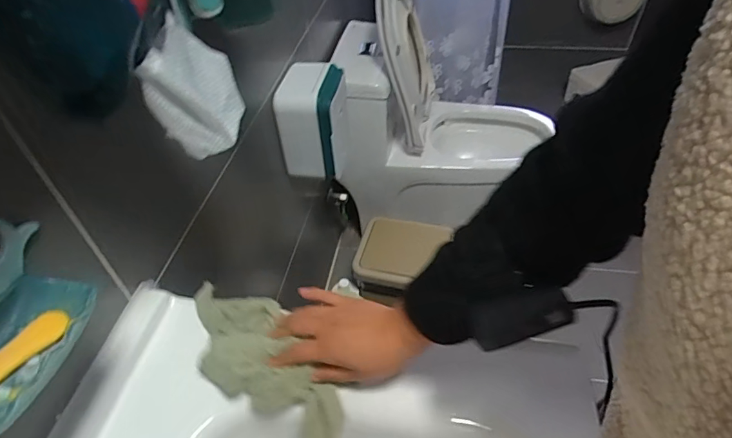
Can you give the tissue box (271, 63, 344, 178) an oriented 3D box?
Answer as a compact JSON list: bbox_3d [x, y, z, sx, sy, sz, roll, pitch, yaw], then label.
[{"bbox_3d":[-0.112,-0.212,0.971,0.129,0.197,0.144,0,44,3],"label":"tissue box"}]

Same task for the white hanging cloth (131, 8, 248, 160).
[{"bbox_3d":[-0.152,-0.118,0.408,0.023,0.108,0.104,-8,51,22],"label":"white hanging cloth"}]

